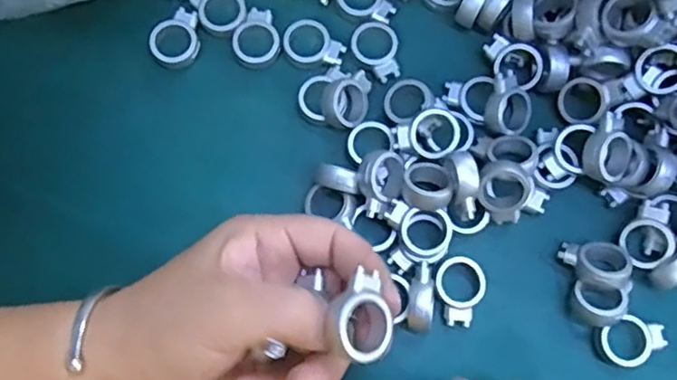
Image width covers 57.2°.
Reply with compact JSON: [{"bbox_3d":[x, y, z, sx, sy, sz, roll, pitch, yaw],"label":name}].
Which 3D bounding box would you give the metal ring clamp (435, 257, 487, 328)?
[{"bbox_3d":[0.061,0.052,0.317,0.025,0.009,0.034,18,79,3],"label":"metal ring clamp"}]

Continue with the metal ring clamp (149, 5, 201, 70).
[{"bbox_3d":[-0.088,-0.083,0.342,0.026,0.008,0.033,38,80,7],"label":"metal ring clamp"}]

